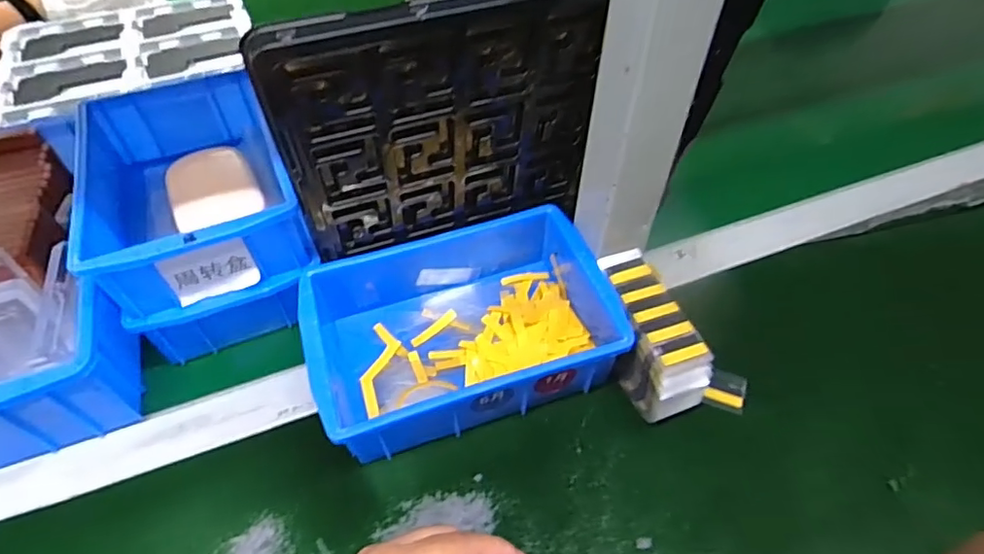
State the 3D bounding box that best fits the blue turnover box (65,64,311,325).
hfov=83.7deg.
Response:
[{"bbox_3d":[-0.221,-0.070,0.405,0.128,0.059,0.195,-19,53,-16],"label":"blue turnover box"}]

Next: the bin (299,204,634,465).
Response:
[{"bbox_3d":[-0.023,0.034,0.387,0.199,0.064,0.137,-15,51,-12],"label":"bin"}]

